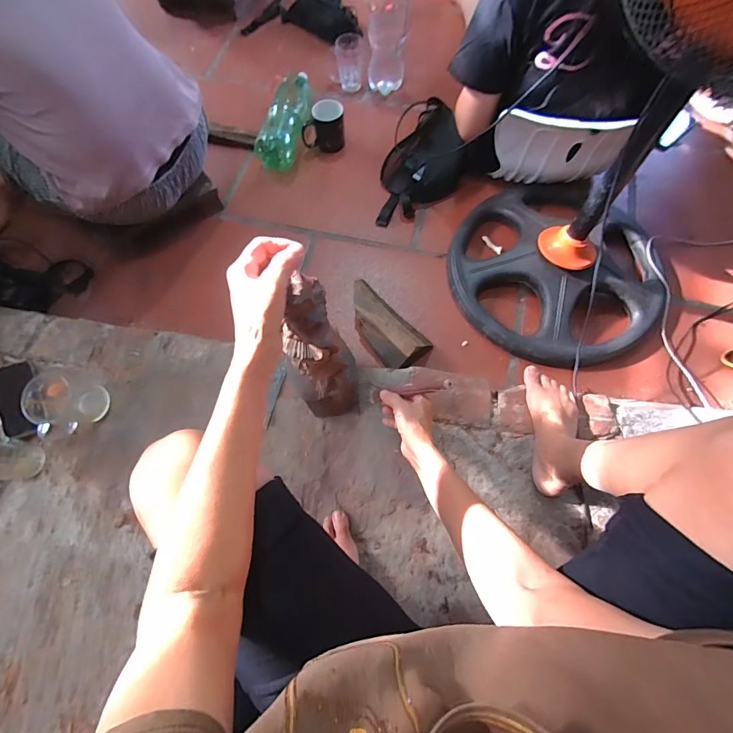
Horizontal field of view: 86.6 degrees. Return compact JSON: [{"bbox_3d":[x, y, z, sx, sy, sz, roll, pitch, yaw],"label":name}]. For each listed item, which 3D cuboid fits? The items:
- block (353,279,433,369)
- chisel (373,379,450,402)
[{"bbox_3d":[0.037,-0.096,0.856,0.110,0.063,0.229,-35,71,-13],"label":"block"},{"bbox_3d":[0.068,0.037,0.609,0.132,0.014,0.020,-10,66,32],"label":"chisel"}]

